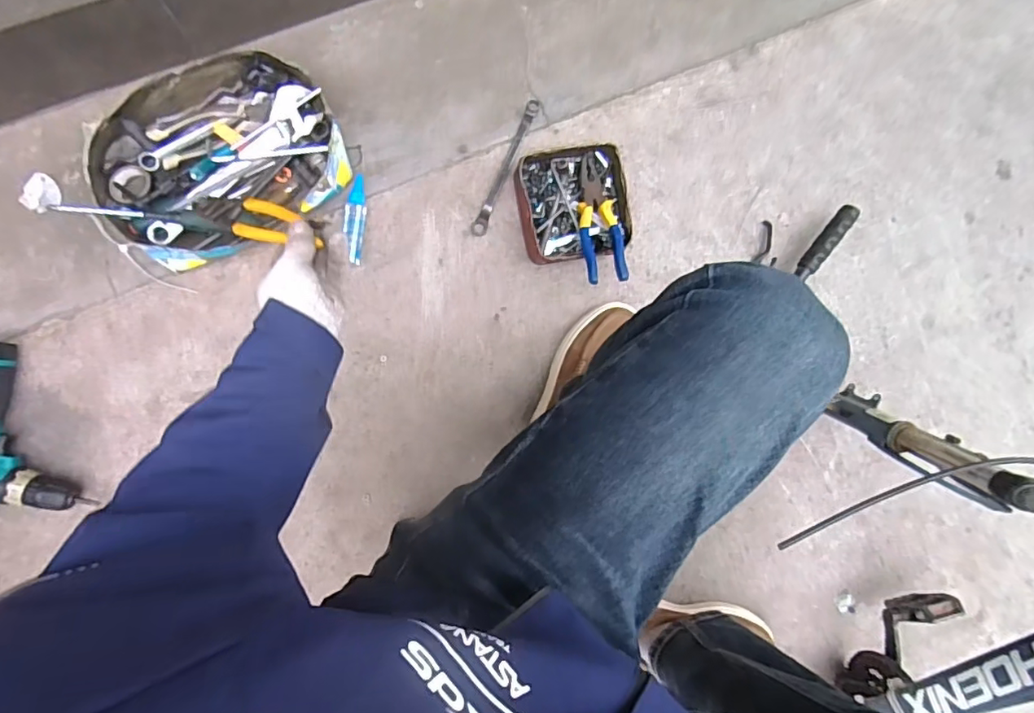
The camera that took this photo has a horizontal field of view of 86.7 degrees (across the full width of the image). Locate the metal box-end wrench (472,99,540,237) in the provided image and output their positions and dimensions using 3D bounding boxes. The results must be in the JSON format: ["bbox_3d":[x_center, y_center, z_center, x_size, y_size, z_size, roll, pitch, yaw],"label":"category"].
[{"bbox_3d":[-0.016,-0.280,0.815,0.020,0.014,0.216,25,85,-7],"label":"metal box-end wrench"}]

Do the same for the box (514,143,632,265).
[{"bbox_3d":[0.086,-0.230,0.824,0.164,0.037,0.165,-12,90,-9],"label":"box"}]

